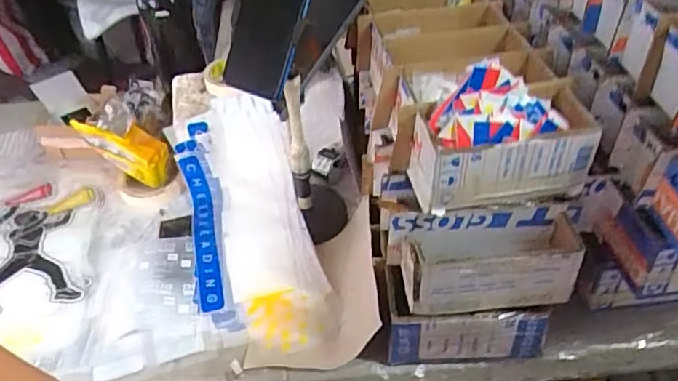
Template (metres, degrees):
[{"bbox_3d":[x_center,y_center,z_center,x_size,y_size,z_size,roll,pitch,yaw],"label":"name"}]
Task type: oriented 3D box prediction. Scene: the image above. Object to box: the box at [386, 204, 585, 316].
[{"bbox_3d":[0.137,0.067,0.550,0.175,0.082,0.070,-2,41,0],"label":"box"}]

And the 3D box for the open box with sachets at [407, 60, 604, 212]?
[{"bbox_3d":[0.147,-0.048,0.539,0.163,0.097,0.083,-8,41,-6],"label":"open box with sachets"}]

